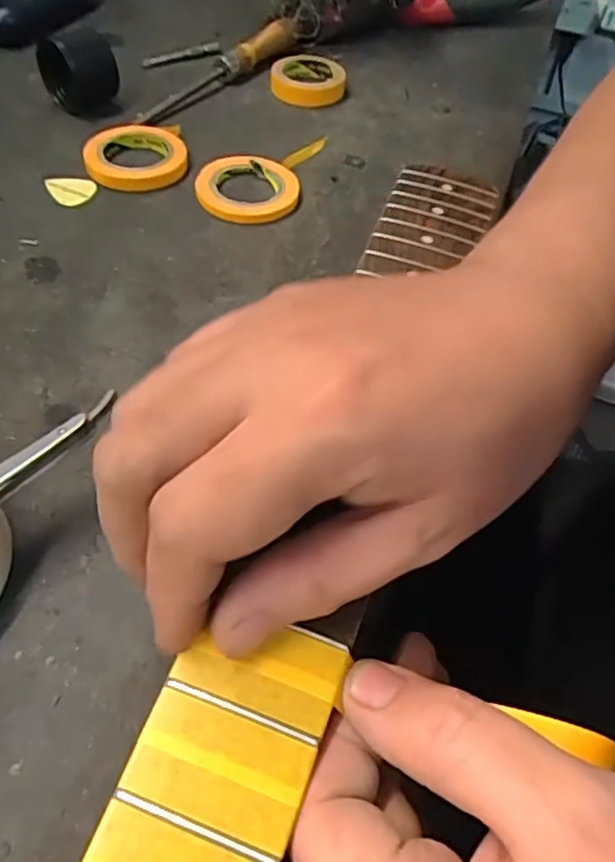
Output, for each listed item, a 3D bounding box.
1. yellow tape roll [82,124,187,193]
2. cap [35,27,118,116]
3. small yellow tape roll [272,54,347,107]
[{"bbox_3d":[-0.100,-0.163,0.370,0.059,0.013,0.056,3,52,-3],"label":"yellow tape roll"},{"bbox_3d":[-0.146,-0.231,0.399,0.041,0.041,0.037,-29,60,-25],"label":"cap"},{"bbox_3d":[0.000,-0.252,0.444,0.052,0.018,0.053,4,52,-2],"label":"small yellow tape roll"}]

